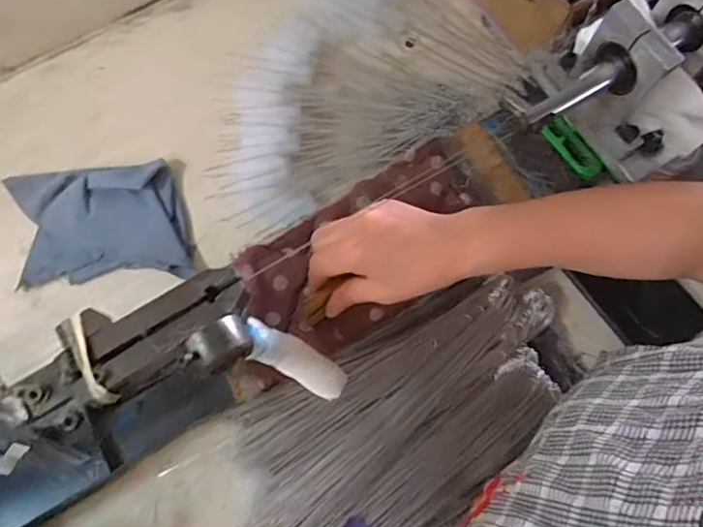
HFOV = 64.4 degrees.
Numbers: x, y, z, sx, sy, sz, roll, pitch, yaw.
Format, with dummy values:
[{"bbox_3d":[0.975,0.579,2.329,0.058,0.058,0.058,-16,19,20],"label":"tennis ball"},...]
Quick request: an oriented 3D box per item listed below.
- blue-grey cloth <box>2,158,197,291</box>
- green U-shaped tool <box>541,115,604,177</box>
[{"bbox_3d":[-0.233,-0.037,0.516,0.165,0.022,0.109,-3,73,-2],"label":"blue-grey cloth"},{"bbox_3d":[0.195,-0.103,0.494,0.020,0.015,0.063,-29,76,-10],"label":"green U-shaped tool"}]

